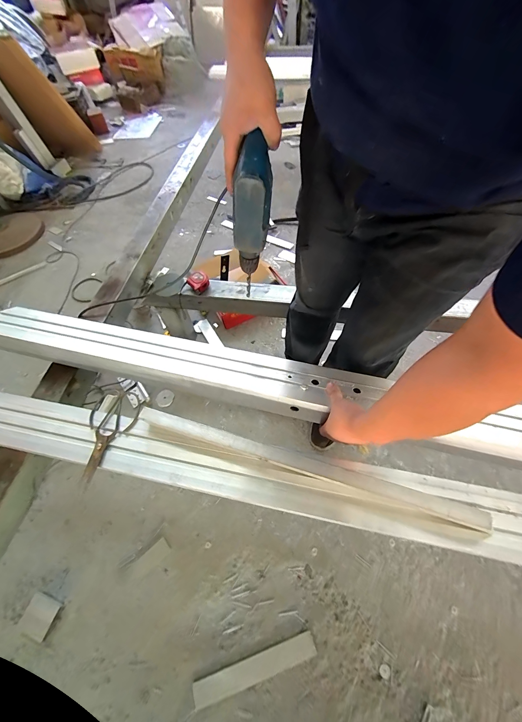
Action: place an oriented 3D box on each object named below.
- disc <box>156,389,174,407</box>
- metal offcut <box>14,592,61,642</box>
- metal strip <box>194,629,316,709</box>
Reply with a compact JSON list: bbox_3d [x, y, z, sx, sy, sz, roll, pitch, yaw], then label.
[{"bbox_3d":[-0.387,0.150,1.107,0.063,0.012,0.071,23,64,15],"label":"disc"},{"bbox_3d":[-0.631,0.724,0.780,0.087,0.008,0.088,18,64,8],"label":"metal offcut"},{"bbox_3d":[-0.016,0.815,0.729,0.328,0.009,0.051,-18,61,-7],"label":"metal strip"}]

